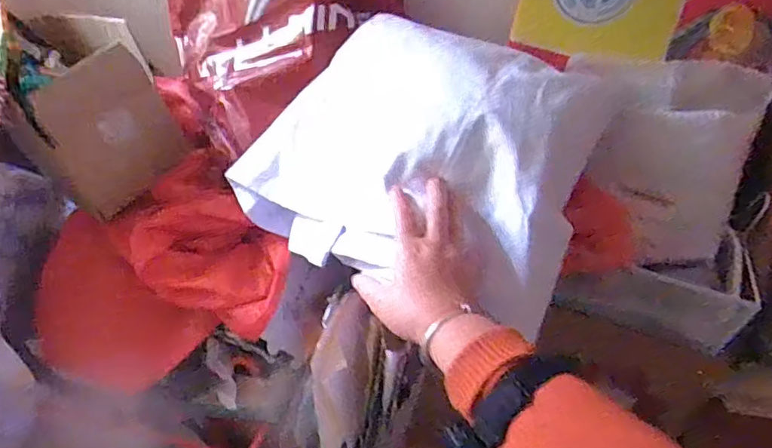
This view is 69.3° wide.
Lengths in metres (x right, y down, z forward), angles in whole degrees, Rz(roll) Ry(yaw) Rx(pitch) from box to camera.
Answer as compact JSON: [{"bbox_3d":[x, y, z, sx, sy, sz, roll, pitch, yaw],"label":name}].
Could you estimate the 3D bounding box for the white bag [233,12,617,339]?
[{"bbox_3d":[0.030,-0.085,0.601,0.374,0.120,0.288,18,82,28],"label":"white bag"}]

